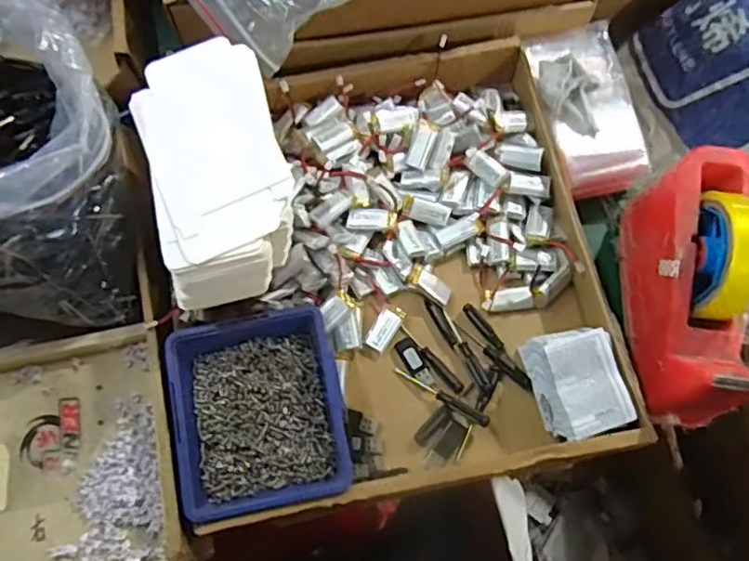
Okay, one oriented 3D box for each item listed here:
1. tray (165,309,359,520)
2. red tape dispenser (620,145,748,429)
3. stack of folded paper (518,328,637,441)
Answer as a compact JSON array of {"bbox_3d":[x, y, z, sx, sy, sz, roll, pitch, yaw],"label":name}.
[{"bbox_3d":[-0.088,0.103,0.468,0.124,0.051,0.141,-10,70,-4],"label":"tray"},{"bbox_3d":[0.246,0.004,0.462,0.063,0.113,0.198,7,70,3],"label":"red tape dispenser"},{"bbox_3d":[0.160,0.081,0.474,0.060,0.058,0.081,-14,70,-5],"label":"stack of folded paper"}]

